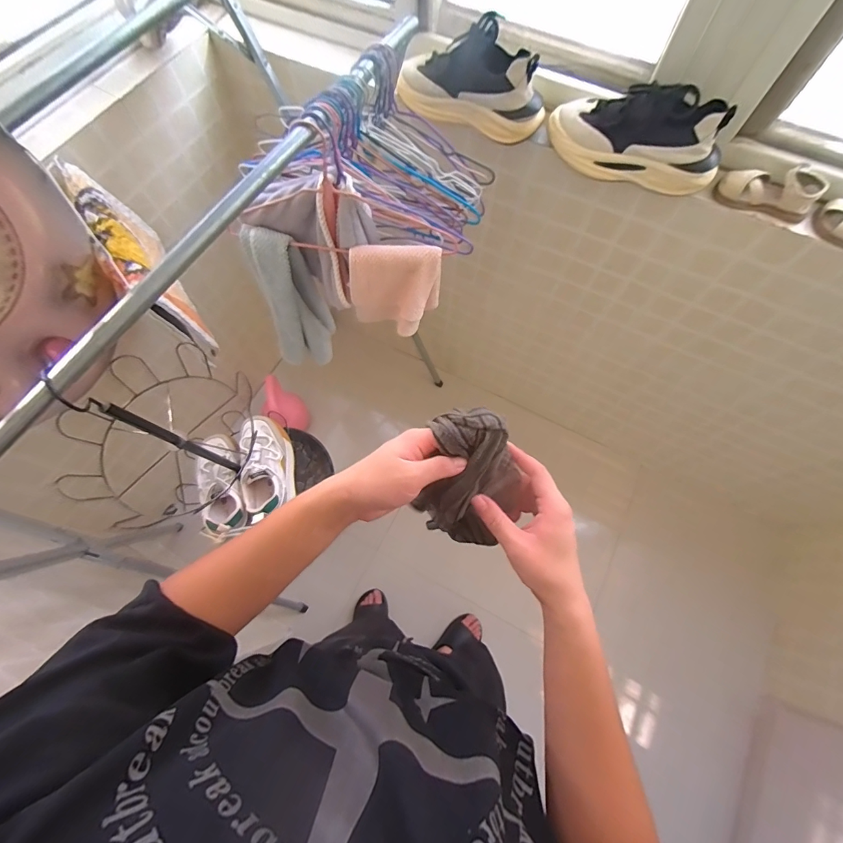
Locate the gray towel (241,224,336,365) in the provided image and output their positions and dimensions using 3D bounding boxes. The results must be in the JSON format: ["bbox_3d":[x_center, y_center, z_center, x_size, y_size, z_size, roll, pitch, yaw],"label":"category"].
[{"bbox_3d":[-0.293,-0.251,0.913,0.093,0.380,0.133,17,71,7],"label":"gray towel"}]

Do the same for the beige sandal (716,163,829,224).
[{"bbox_3d":[0.626,-0.420,0.727,0.159,0.059,0.059,27,73,10],"label":"beige sandal"}]

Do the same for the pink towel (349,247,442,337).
[{"bbox_3d":[-0.051,-0.256,0.807,0.181,0.185,0.072,-5,70,0],"label":"pink towel"}]

